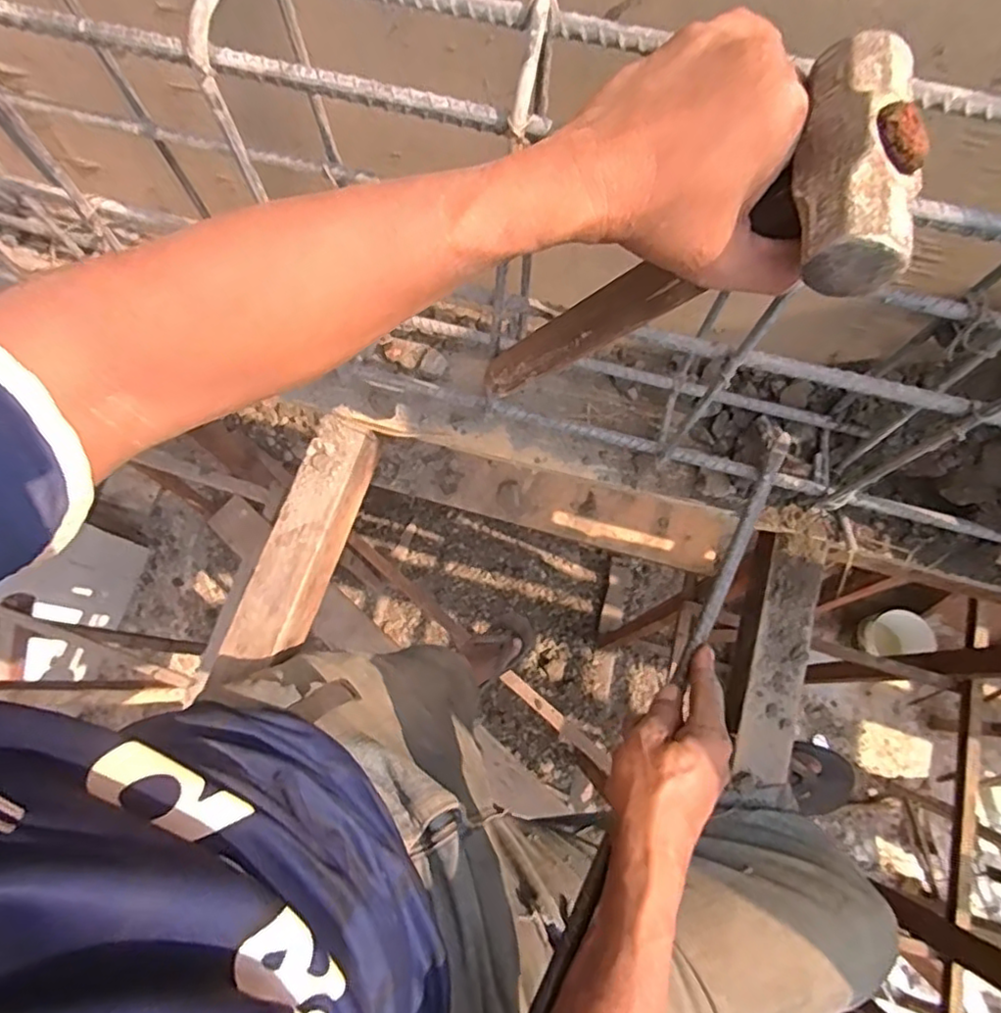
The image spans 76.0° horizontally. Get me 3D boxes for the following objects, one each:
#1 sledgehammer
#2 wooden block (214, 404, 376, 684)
[{"bbox_3d":[0.083,-0.122,0.369,0.056,0.300,0.091,24,73,-20],"label":"sledgehammer"},{"bbox_3d":[-0.201,0.041,0.663,0.058,0.069,0.271,19,74,6],"label":"wooden block"}]

